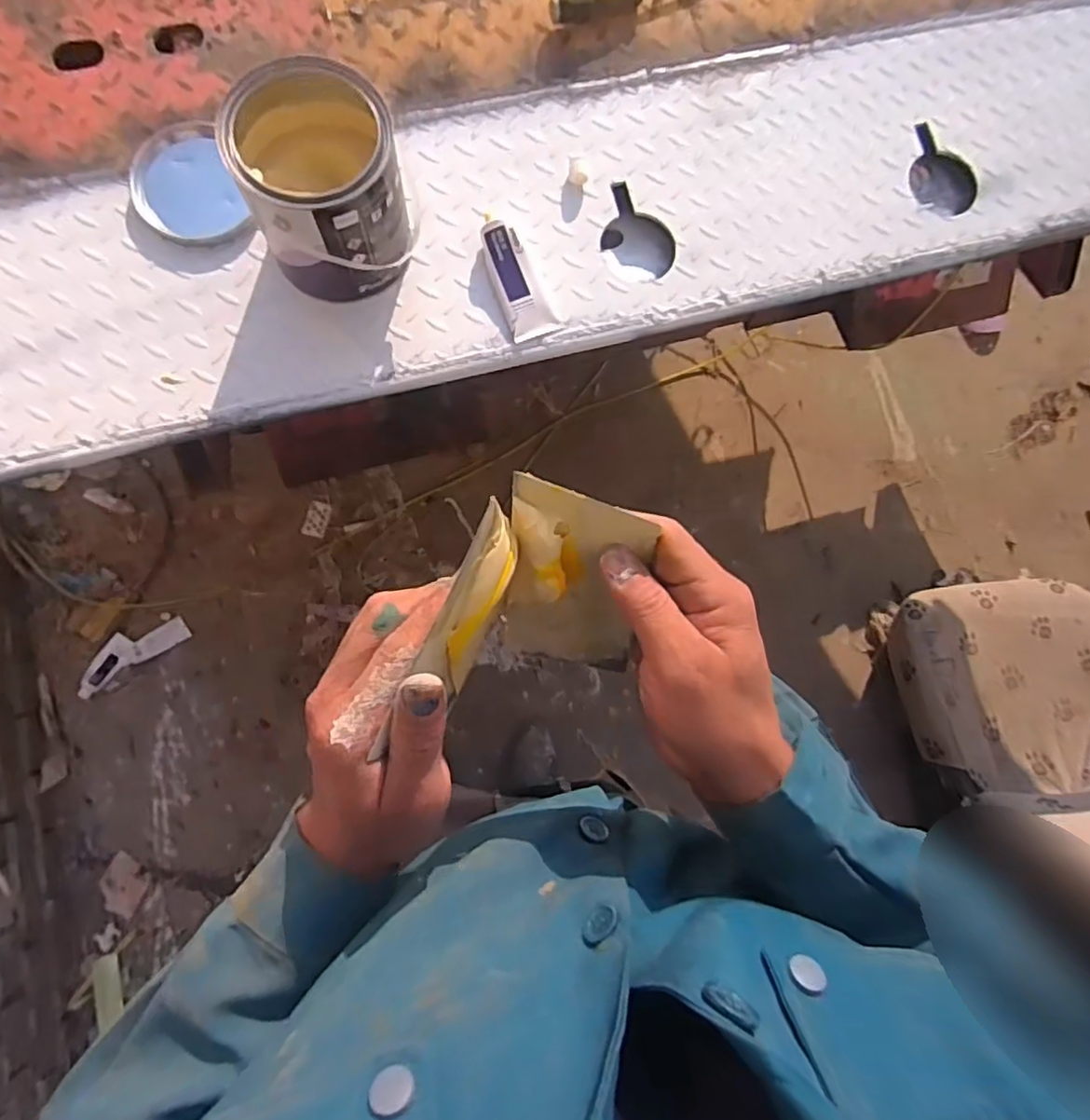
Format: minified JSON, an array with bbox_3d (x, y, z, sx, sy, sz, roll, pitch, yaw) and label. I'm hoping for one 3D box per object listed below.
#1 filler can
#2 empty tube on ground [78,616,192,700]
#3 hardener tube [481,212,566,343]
[{"bbox_3d":[-0.215,-0.362,0.643,0.143,0.155,0.143,-21,85,-8],"label":"filler can"},{"bbox_3d":[-0.956,0.208,1.482,0.258,0.022,0.086,-33,86,-9],"label":"empty tube on ground"},{"bbox_3d":[-0.029,-0.315,0.711,0.053,0.031,0.140,-20,85,-8],"label":"hardener tube"}]

